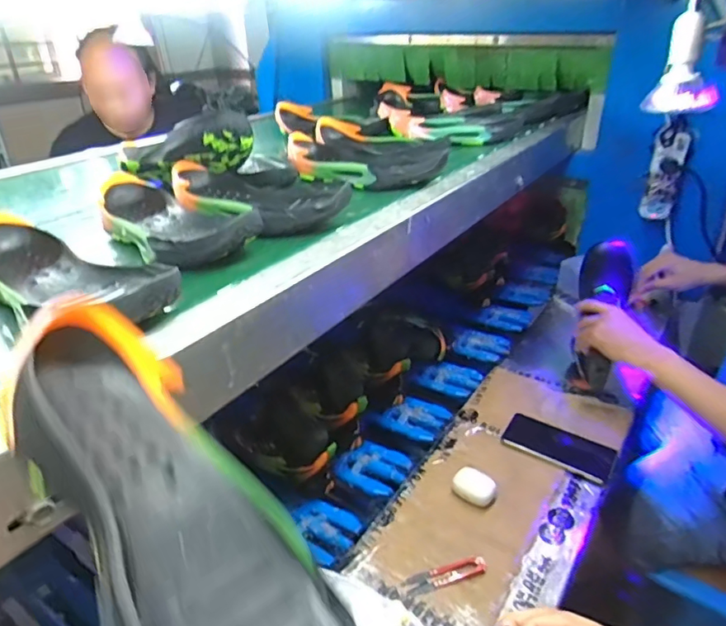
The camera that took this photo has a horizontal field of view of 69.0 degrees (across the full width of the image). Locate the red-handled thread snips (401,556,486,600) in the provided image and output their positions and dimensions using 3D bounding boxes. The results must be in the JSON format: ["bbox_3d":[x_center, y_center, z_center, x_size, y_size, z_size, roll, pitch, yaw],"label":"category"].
[{"bbox_3d":[0.097,0.310,0.623,0.101,0.010,0.024,-10,33,-15],"label":"red-handled thread snips"}]

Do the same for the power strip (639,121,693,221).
[{"bbox_3d":[0.620,-0.285,1.086,0.064,0.191,0.038,16,35,25],"label":"power strip"}]

